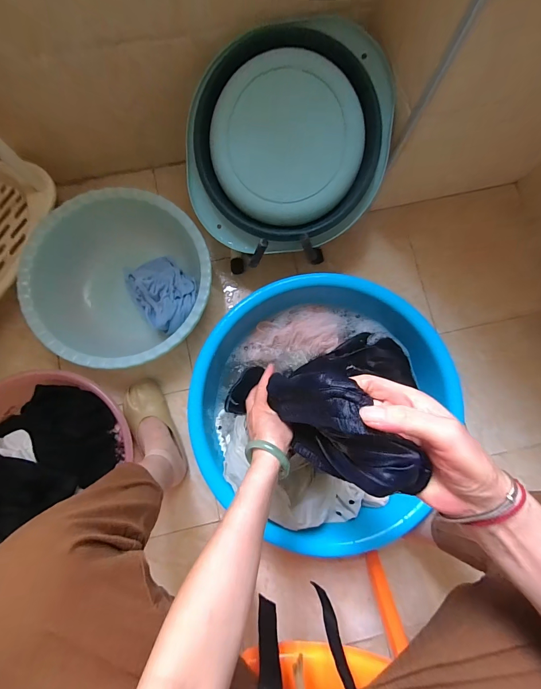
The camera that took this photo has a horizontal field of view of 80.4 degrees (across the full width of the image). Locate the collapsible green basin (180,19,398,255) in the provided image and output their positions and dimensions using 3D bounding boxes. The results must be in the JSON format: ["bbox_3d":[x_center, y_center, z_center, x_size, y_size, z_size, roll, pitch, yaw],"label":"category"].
[{"bbox_3d":[0.030,-0.361,0.585,0.371,0.083,0.350,1,112,1],"label":"collapsible green basin"}]

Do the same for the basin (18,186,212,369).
[{"bbox_3d":[-0.311,-0.133,0.724,0.363,0.171,0.367,0,81,0],"label":"basin"}]

